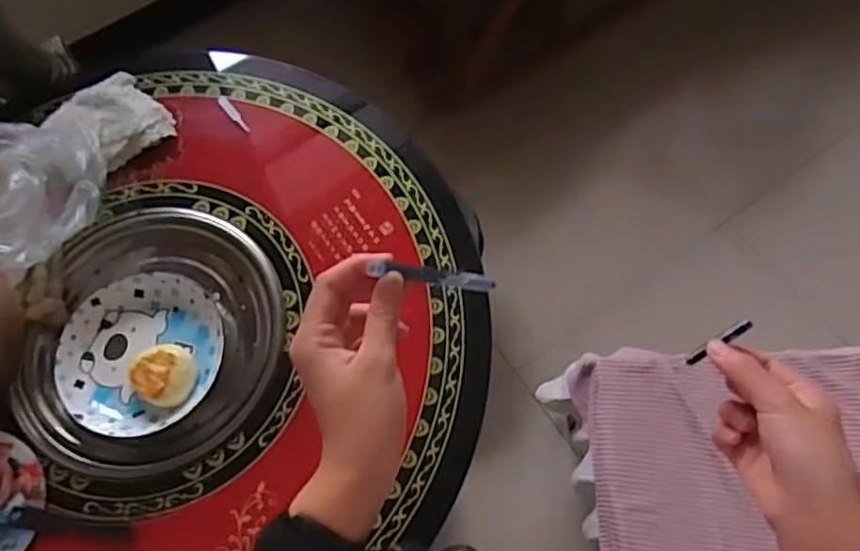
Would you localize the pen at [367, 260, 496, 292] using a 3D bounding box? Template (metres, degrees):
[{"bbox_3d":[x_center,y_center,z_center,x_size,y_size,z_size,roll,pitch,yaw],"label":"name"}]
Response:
[{"bbox_3d":[0.004,0.001,0.404,0.011,0.097,0.012,-28,64,40],"label":"pen"}]

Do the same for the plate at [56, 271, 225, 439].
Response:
[{"bbox_3d":[-0.322,0.085,0.731,0.166,0.035,0.177,-1,70,3],"label":"plate"}]

